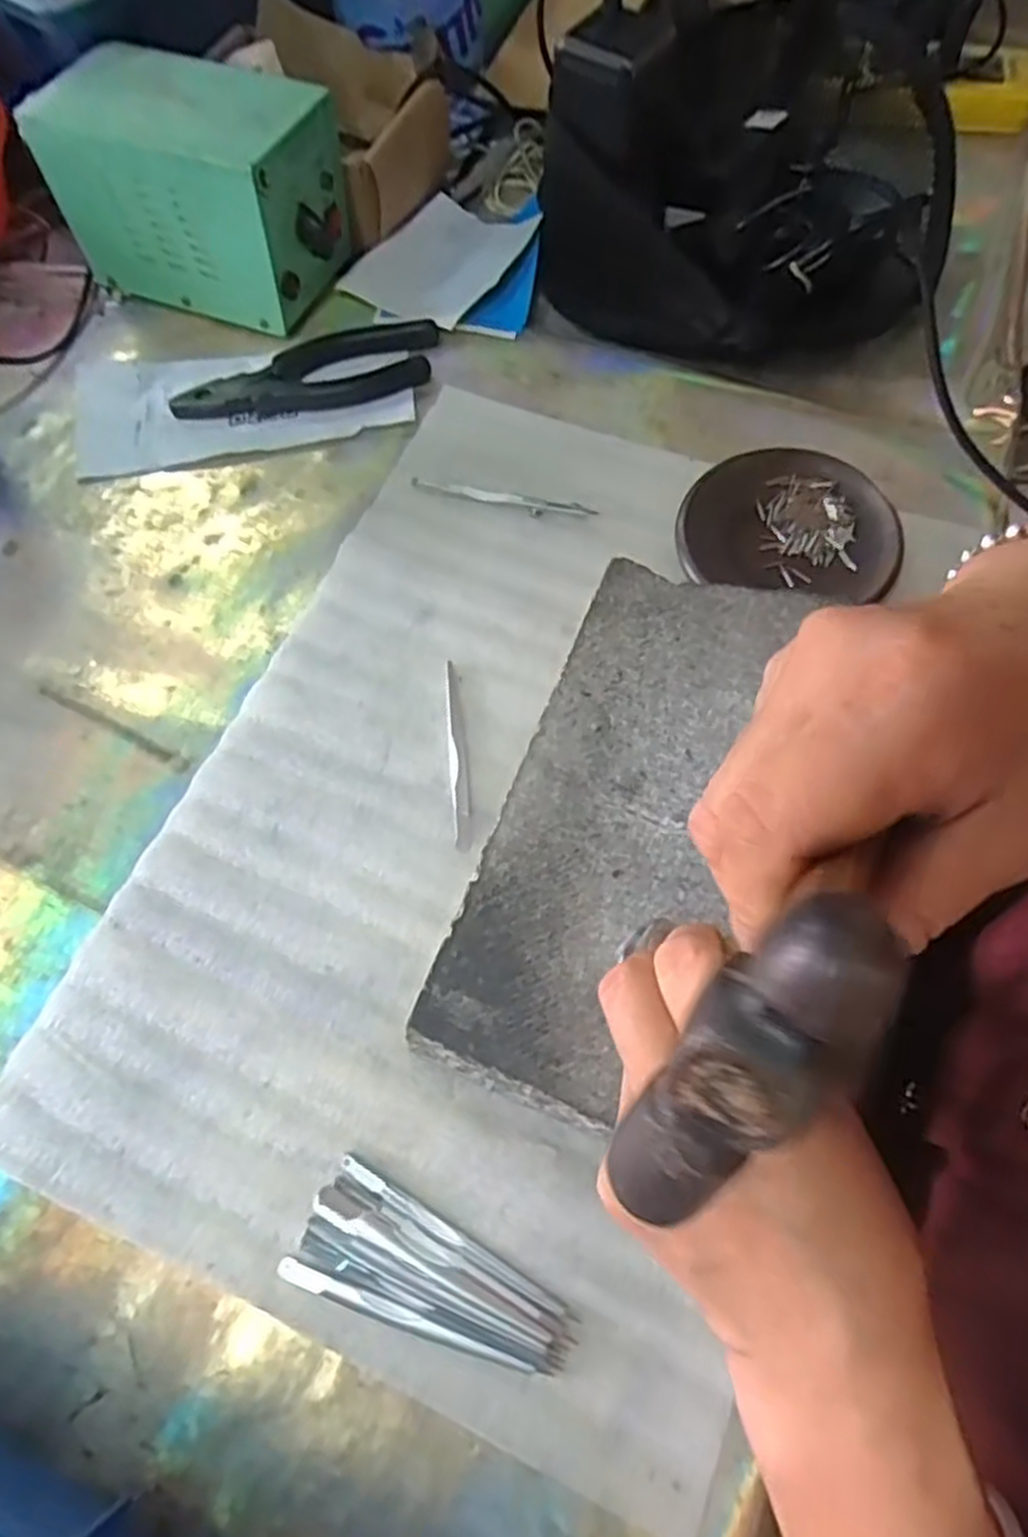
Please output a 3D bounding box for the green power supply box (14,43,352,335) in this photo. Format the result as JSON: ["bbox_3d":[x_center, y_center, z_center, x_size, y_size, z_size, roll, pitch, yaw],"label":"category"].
[{"bbox_3d":[-0.198,-0.363,0.502,0.168,0.104,0.096,20,68,12],"label":"green power supply box"}]

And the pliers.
[{"bbox_3d":[-0.126,-0.242,0.493,0.165,0.014,0.055,-18,66,-5],"label":"pliers"}]

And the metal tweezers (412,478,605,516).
[{"bbox_3d":[-0.006,-0.154,0.451,0.107,0.004,0.007,11,67,8],"label":"metal tweezers"}]

